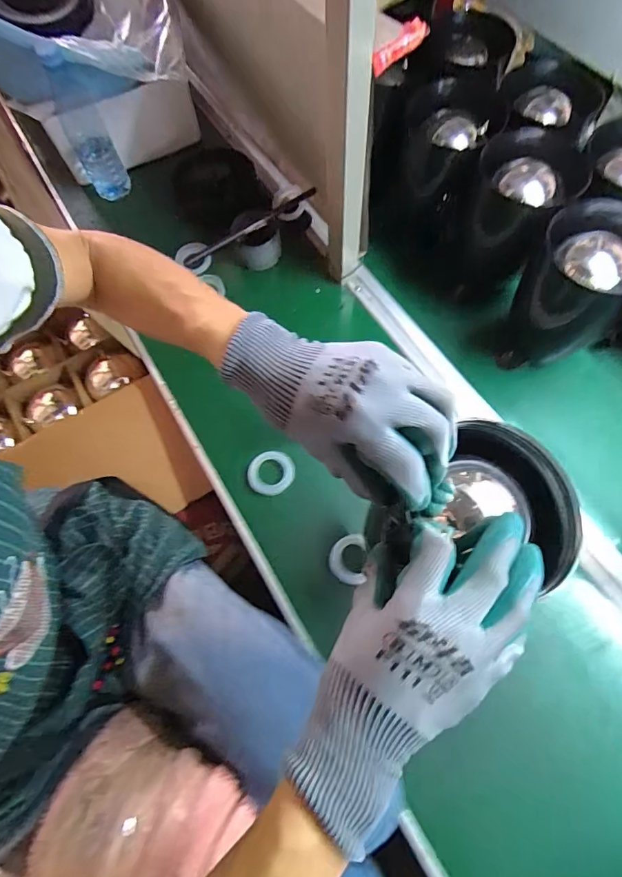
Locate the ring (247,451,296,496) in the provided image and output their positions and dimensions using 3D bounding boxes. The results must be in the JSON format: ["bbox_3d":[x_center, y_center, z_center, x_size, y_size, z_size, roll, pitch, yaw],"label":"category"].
[{"bbox_3d":[-0.053,0.046,0.576,0.061,0.012,0.057,-1,69,2],"label":"ring"}]

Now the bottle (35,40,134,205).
[{"bbox_3d":[-0.358,-0.488,0.689,0.065,0.222,0.054,-29,70,-9],"label":"bottle"}]

